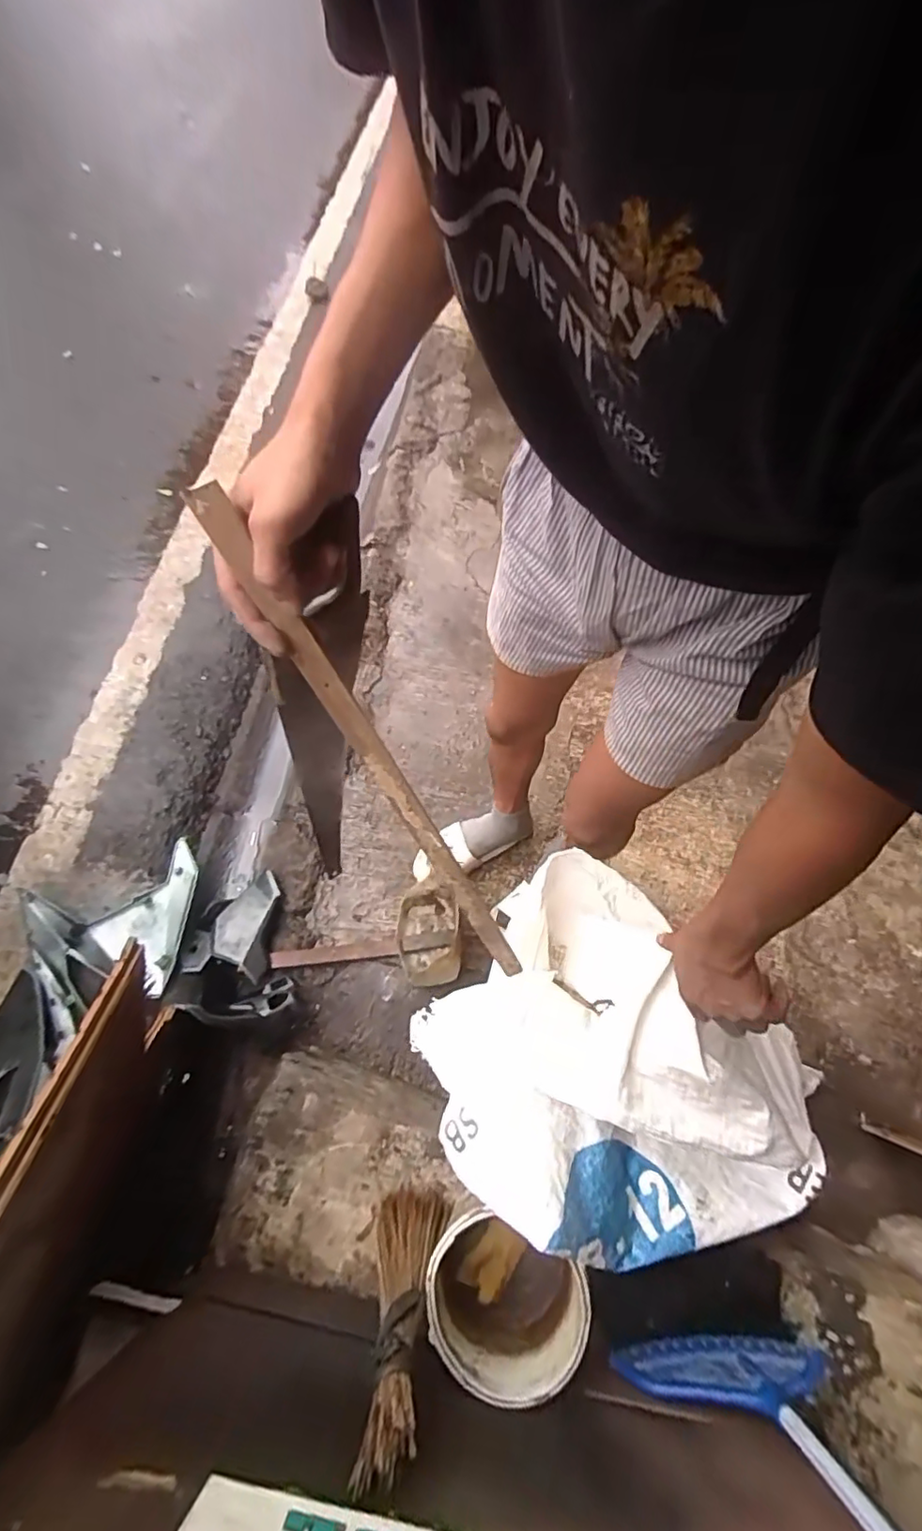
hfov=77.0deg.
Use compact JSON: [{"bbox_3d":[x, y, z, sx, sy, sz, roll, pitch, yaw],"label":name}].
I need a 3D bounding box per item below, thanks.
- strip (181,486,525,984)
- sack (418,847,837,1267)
[{"bbox_3d":[-0.046,0.037,0.518,0.021,0.573,0.020,21,58,46],"label":"strip"},{"bbox_3d":[0.174,0.406,0.705,0.348,0.239,0.498,-36,70,-19],"label":"sack"}]

